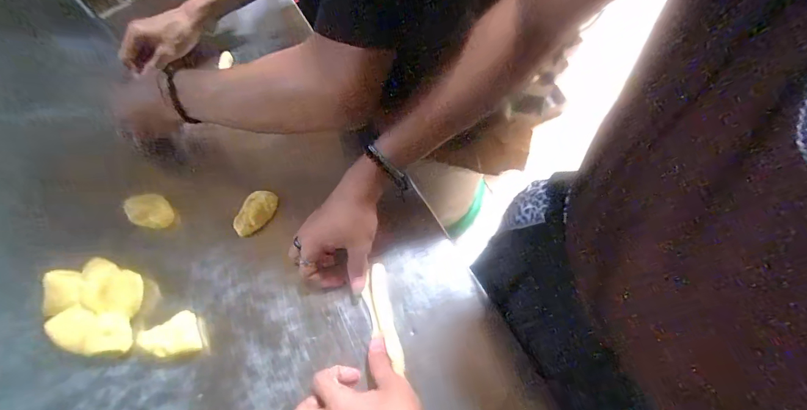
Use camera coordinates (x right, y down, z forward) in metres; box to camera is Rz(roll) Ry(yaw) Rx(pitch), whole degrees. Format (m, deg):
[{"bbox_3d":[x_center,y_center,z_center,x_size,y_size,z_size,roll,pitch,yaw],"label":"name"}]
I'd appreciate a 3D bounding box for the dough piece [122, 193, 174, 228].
[{"bbox_3d":[-0.310,0.007,0.477,0.045,0.027,0.042,34,66,17],"label":"dough piece"}]

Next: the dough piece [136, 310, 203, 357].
[{"bbox_3d":[-0.244,0.135,0.407,0.052,0.021,0.041,-17,62,-9],"label":"dough piece"}]

